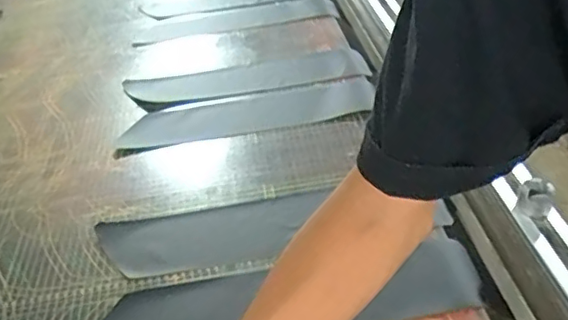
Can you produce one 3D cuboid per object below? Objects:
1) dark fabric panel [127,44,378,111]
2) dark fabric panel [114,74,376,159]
[{"bbox_3d":[-0.068,-0.150,1.043,0.423,0.013,0.114,-10,37,-3],"label":"dark fabric panel"},{"bbox_3d":[-0.061,-0.077,0.948,0.412,0.012,0.112,-10,37,-4],"label":"dark fabric panel"}]

